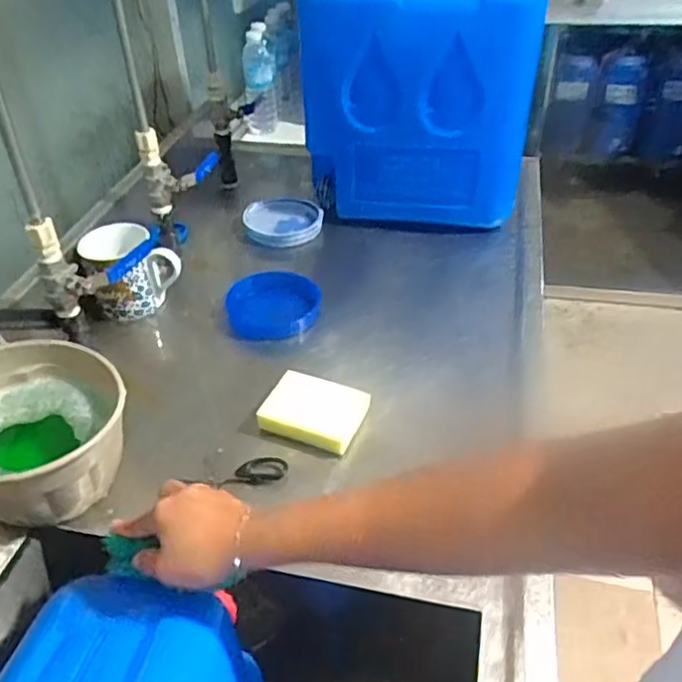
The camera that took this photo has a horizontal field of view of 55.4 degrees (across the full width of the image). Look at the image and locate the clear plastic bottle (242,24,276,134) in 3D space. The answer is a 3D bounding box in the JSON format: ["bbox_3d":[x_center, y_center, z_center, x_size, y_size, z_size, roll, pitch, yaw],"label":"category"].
[{"bbox_3d":[-0.172,-0.551,1.379,0.072,0.194,0.068,-4,40,-1],"label":"clear plastic bottle"}]

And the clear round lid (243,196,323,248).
[{"bbox_3d":[-0.092,-0.193,1.031,0.119,0.021,0.115,1,47,-2],"label":"clear round lid"}]

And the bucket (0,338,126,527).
[{"bbox_3d":[-0.297,0.092,0.637,0.180,0.107,0.165,-2,40,1],"label":"bucket"}]

